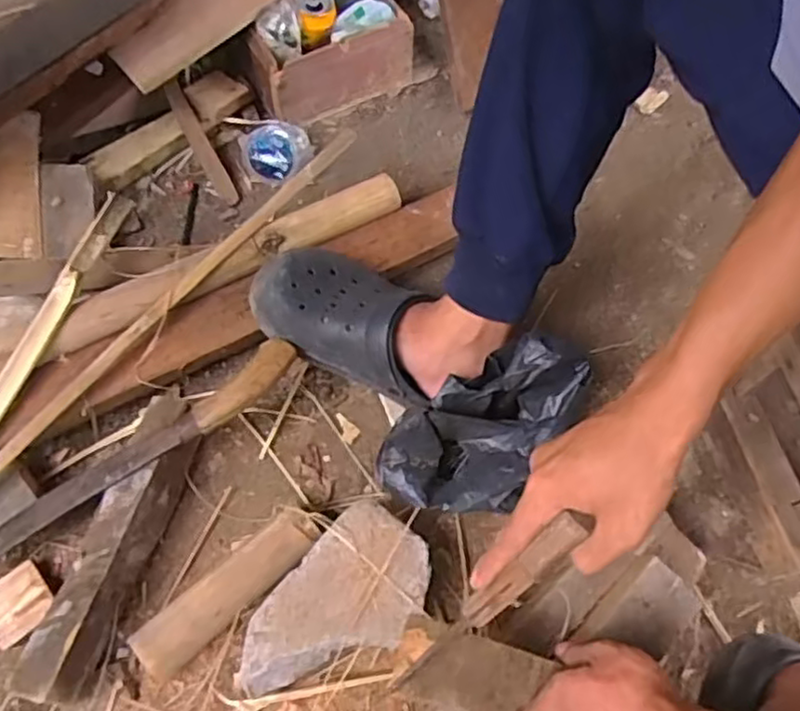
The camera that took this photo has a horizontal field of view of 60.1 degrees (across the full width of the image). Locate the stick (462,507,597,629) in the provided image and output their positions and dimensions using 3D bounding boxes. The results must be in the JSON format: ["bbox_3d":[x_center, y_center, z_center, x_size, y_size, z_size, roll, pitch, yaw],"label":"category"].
[{"bbox_3d":[0.078,0.137,0.434,0.022,0.114,0.013,50,29,19],"label":"stick"}]

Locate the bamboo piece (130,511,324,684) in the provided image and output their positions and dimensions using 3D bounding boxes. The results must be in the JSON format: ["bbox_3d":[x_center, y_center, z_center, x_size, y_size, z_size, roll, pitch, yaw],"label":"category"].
[{"bbox_3d":[-0.155,0.216,0.636,0.179,0.052,0.045,-38,71,-20],"label":"bamboo piece"}]

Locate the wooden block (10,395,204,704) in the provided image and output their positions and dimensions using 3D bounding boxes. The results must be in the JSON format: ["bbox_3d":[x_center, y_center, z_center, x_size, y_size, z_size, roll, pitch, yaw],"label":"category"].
[{"bbox_3d":[-0.258,0.170,0.646,0.056,0.068,0.279,14,63,4],"label":"wooden block"}]

